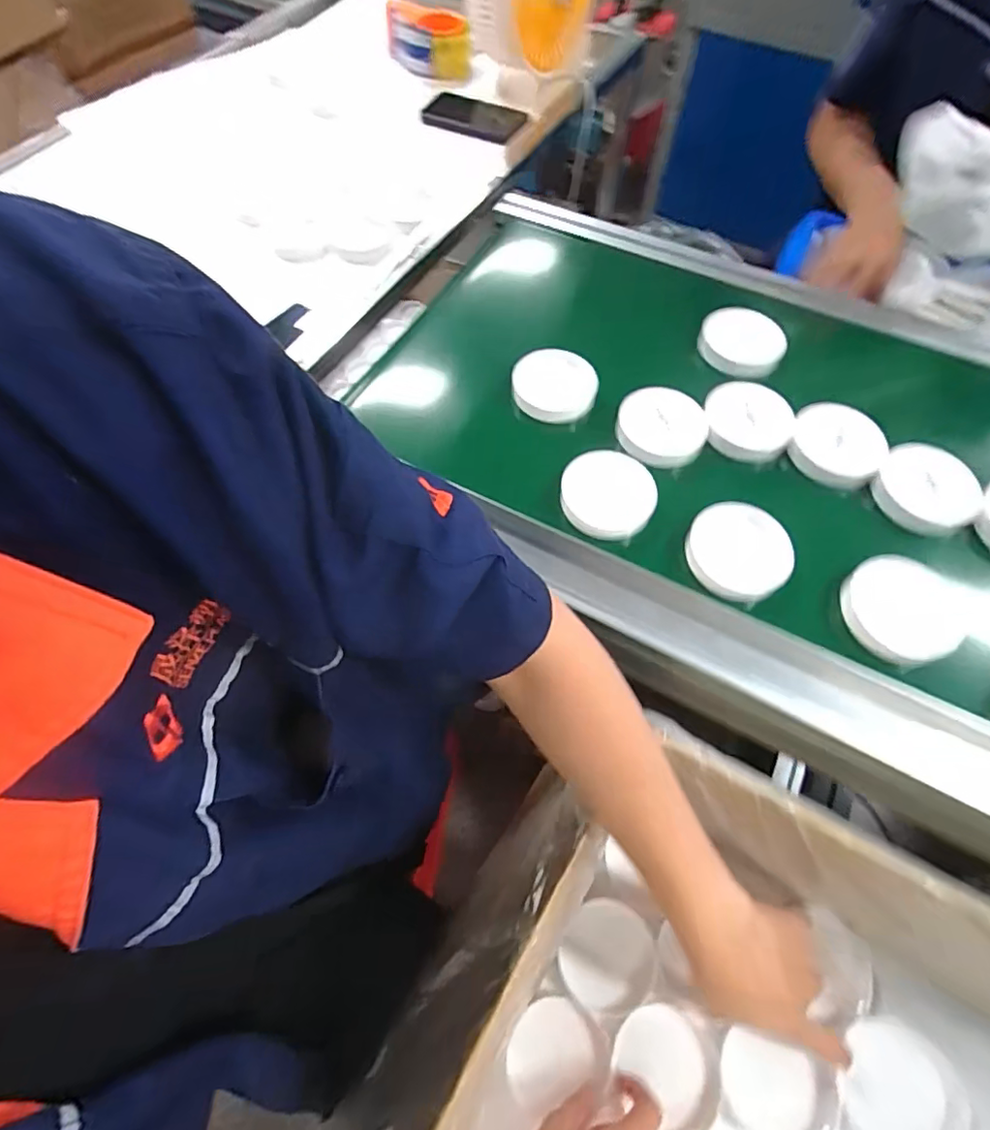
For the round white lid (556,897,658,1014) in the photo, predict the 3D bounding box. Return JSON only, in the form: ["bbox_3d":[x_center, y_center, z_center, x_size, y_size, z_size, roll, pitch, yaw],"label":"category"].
[{"bbox_3d":[0.092,0.321,0.461,0.077,0.017,0.068,-39,68,-19],"label":"round white lid"}]

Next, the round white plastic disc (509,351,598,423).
[{"bbox_3d":[0.058,-0.174,0.539,0.078,0.019,0.077,0,61,0],"label":"round white plastic disc"}]

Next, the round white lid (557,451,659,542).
[{"bbox_3d":[0.096,-0.062,0.474,0.077,0.012,0.077,5,61,3],"label":"round white lid"}]

